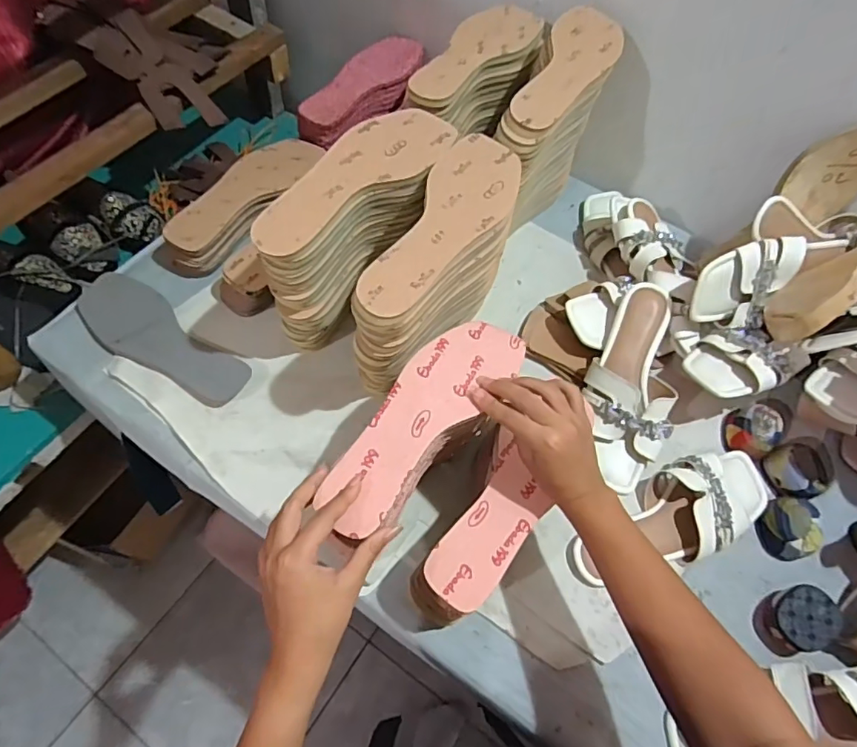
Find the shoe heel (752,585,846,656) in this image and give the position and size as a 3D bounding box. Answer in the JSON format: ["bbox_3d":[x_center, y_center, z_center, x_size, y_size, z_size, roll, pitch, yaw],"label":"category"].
[{"bbox_3d":[0.363,0.242,0.511,0.063,0.038,0.055,-13,62,-11],"label":"shoe heel"}]

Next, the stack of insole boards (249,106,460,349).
[{"bbox_3d":[-0.072,-0.137,0.579,0.081,0.210,0.225,32,63,13],"label":"stack of insole boards"}]

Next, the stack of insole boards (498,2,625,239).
[{"bbox_3d":[0.153,-0.289,0.665,0.080,0.227,0.254,22,61,8],"label":"stack of insole boards"}]

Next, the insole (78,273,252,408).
[{"bbox_3d":[-0.326,-0.044,0.623,0.254,0.010,0.083,33,63,14],"label":"insole"}]

